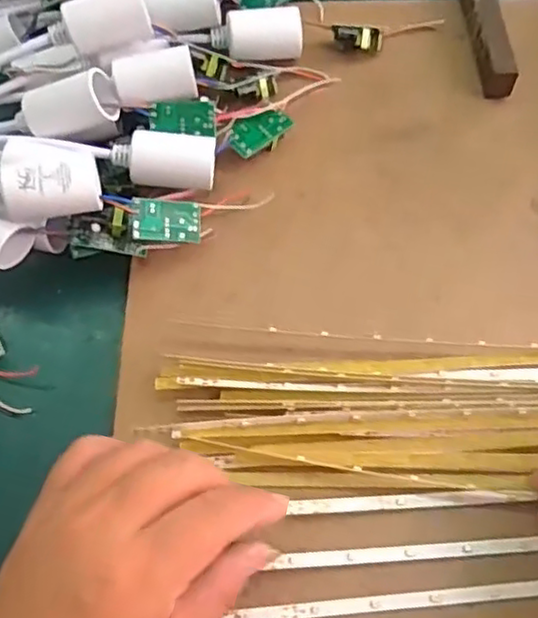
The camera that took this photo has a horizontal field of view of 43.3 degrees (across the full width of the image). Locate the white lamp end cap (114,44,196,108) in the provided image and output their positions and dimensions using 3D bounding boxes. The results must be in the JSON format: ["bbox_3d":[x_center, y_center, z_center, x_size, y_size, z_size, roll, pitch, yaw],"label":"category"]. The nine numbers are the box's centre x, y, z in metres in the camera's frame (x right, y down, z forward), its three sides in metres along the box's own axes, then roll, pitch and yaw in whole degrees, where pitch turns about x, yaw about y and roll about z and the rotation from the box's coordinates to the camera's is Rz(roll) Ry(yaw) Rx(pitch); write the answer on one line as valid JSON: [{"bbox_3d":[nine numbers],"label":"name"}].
[{"bbox_3d":[-0.060,-0.125,0.368,0.044,0.026,0.021,-18,67,-5],"label":"white lamp end cap"}]

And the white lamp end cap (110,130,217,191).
[{"bbox_3d":[-0.054,-0.077,0.354,0.054,0.022,0.026,6,67,5],"label":"white lamp end cap"}]

